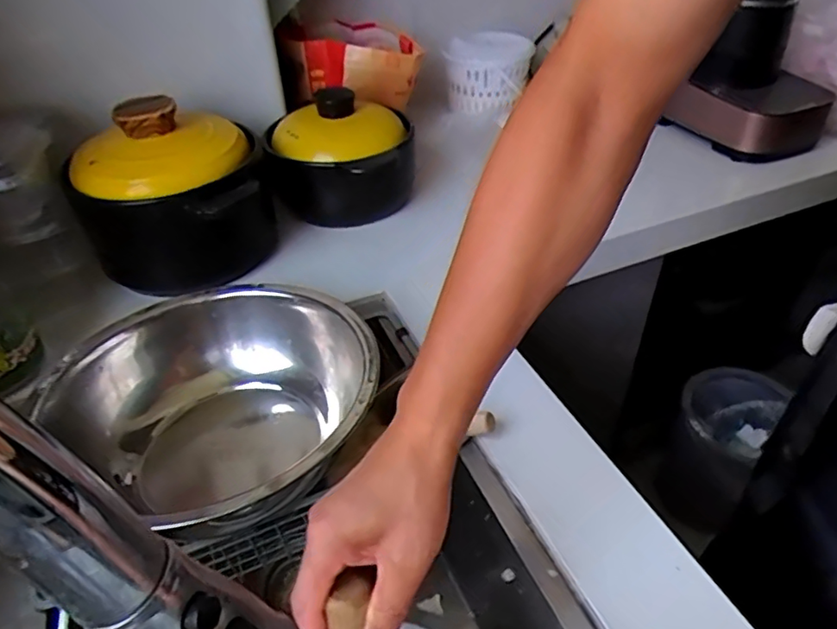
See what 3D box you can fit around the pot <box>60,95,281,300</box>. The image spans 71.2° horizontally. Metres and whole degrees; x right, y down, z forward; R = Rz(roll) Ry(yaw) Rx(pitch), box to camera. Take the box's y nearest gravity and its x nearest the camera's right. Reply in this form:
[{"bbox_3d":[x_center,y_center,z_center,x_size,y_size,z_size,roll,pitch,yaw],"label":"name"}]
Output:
[{"bbox_3d":[-0.302,-0.144,0.715,0.220,0.200,0.194,-14,42,-13],"label":"pot"}]

